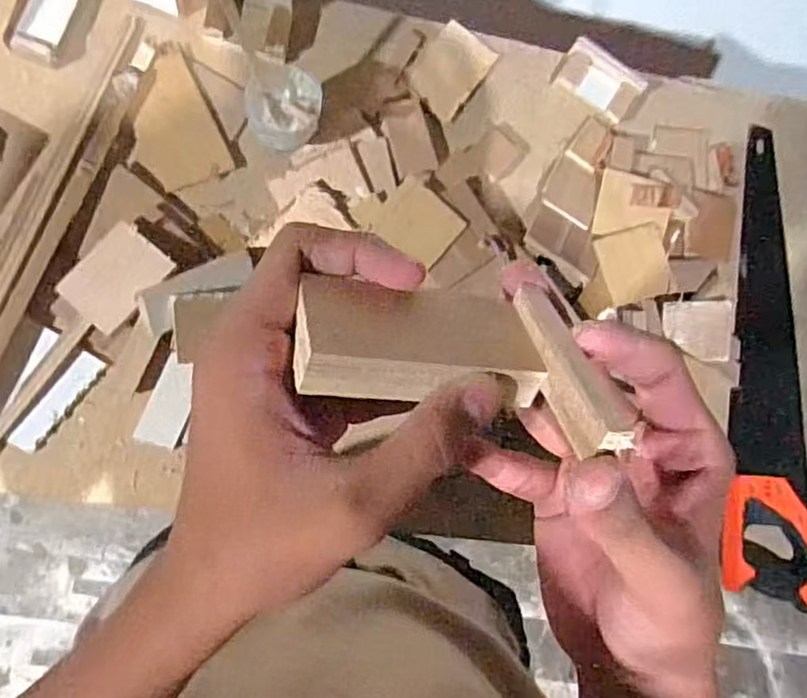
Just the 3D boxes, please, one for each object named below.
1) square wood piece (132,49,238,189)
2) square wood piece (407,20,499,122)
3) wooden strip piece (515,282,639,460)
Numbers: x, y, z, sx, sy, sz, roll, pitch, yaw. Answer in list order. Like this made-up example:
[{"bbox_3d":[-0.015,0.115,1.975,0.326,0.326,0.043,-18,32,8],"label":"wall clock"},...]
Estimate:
[{"bbox_3d":[-0.226,-0.217,0.661,0.079,0.011,0.122,-24,90,-11],"label":"square wood piece"},{"bbox_3d":[0.050,-0.294,0.722,0.066,0.010,0.085,36,81,-5],"label":"square wood piece"},{"bbox_3d":[0.054,0.006,0.233,0.013,0.015,0.071,-12,45,-9],"label":"wooden strip piece"}]

